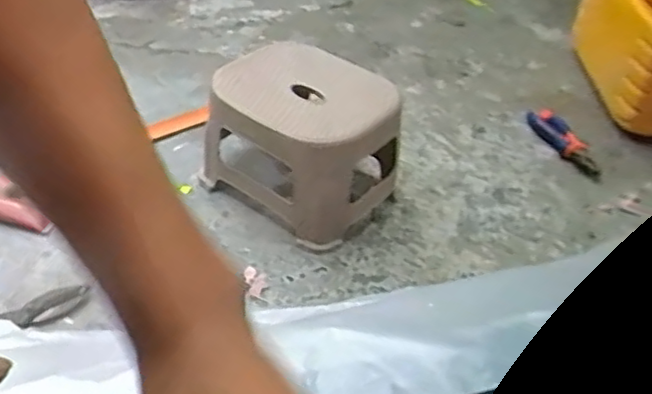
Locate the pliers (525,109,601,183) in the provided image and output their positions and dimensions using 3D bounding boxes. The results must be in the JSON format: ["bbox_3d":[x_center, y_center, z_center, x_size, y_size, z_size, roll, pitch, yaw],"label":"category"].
[{"bbox_3d":[0.440,-0.102,1.217,0.058,0.026,0.198,-5,42,-14],"label":"pliers"}]

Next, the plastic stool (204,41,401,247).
[{"bbox_3d":[-0.030,-0.086,1.012,0.278,0.188,0.228,30,45,25],"label":"plastic stool"}]

